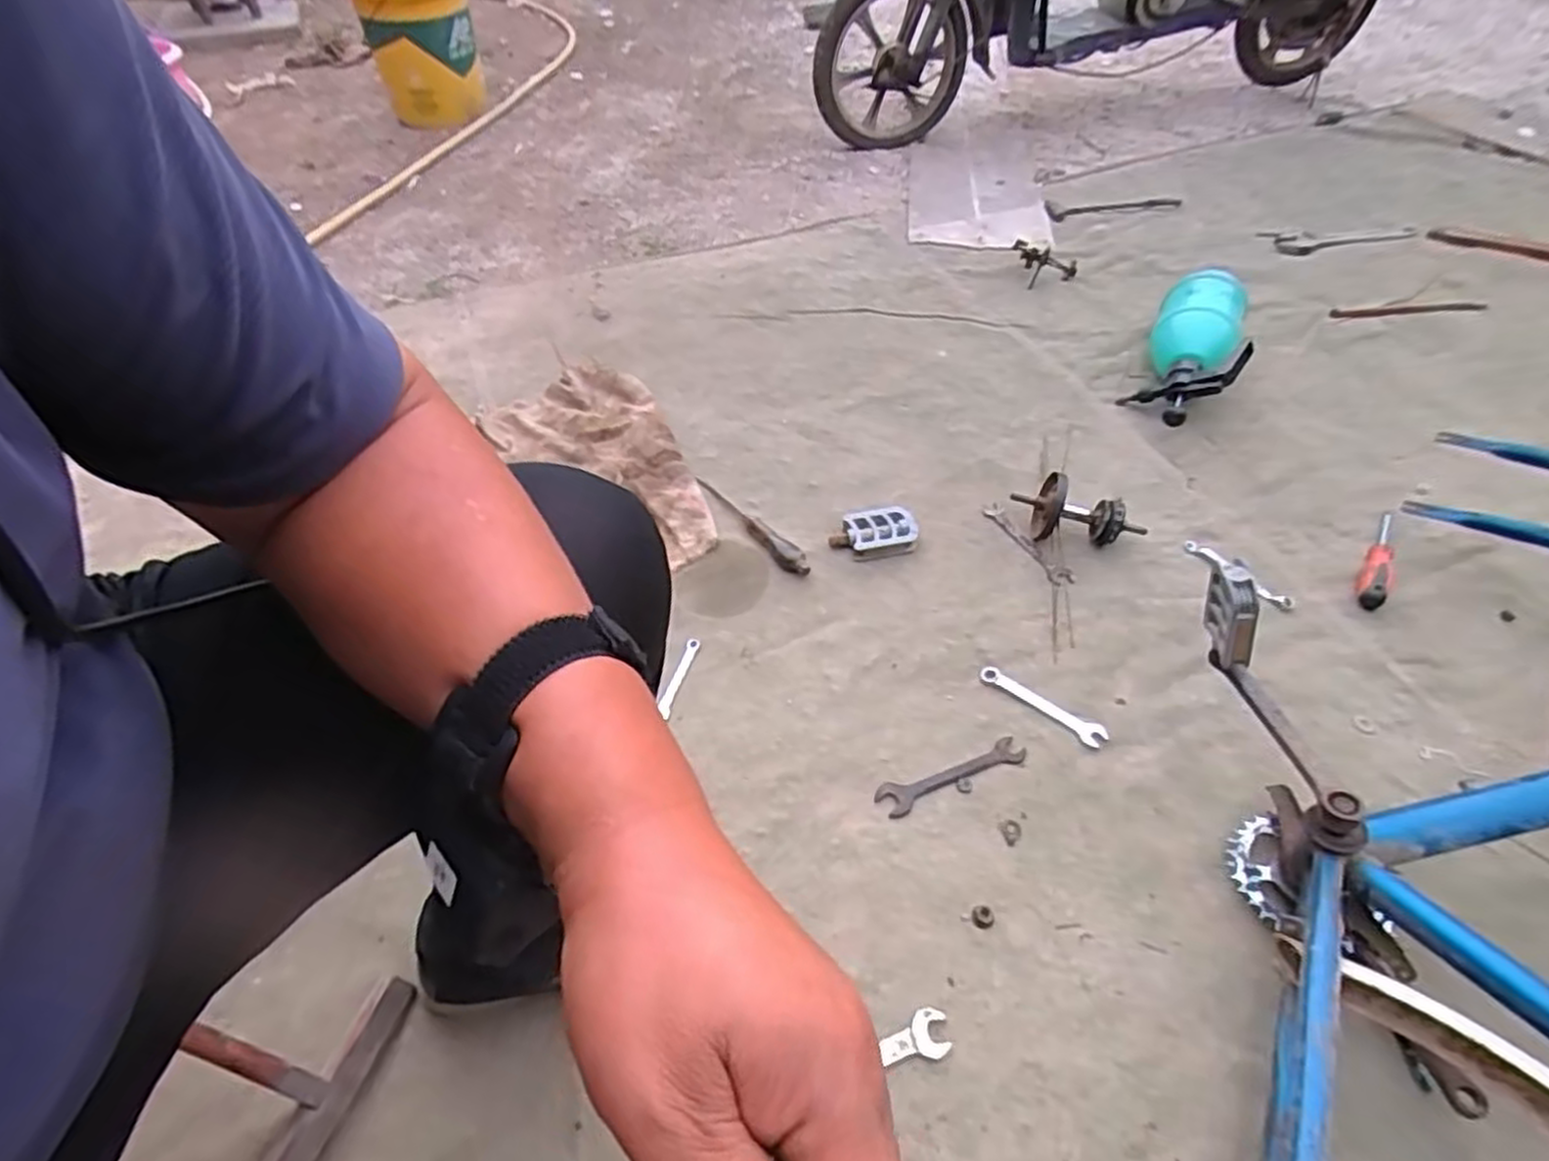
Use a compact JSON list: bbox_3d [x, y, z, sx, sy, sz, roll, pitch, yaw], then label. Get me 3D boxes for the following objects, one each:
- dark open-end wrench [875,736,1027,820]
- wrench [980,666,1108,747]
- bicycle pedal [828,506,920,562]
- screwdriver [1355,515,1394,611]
[{"bbox_3d":[0.184,0.202,0.786,0.162,0.004,0.036,-21,51,-12],"label":"dark open-end wrench"},{"bbox_3d":[0.296,0.138,0.841,0.145,0.004,0.026,30,58,27],"label":"wrench"},{"bbox_3d":[0.131,-0.061,0.998,0.111,0.027,0.070,-10,50,-3],"label":"bicycle pedal"},{"bbox_3d":[0.759,-0.024,0.944,0.034,0.026,0.168,30,58,27],"label":"screwdriver"}]

